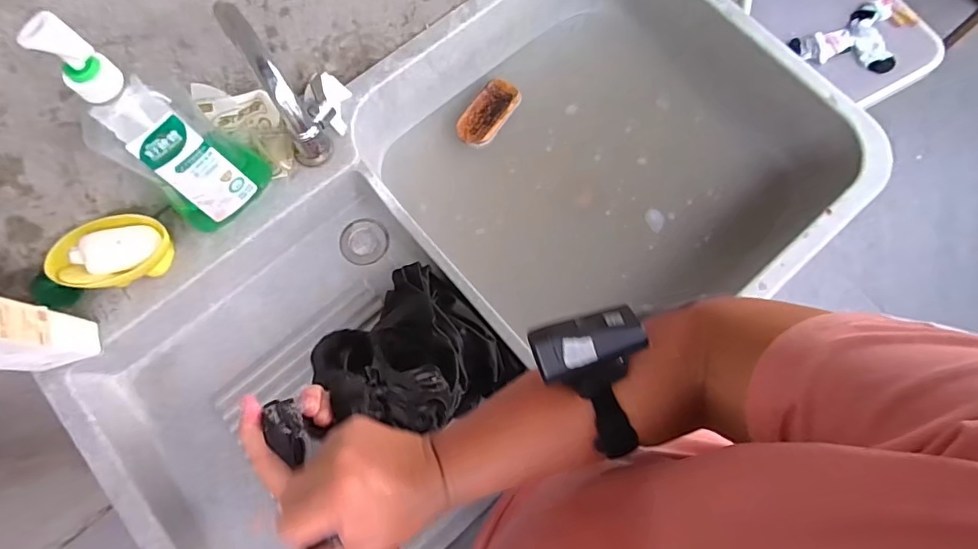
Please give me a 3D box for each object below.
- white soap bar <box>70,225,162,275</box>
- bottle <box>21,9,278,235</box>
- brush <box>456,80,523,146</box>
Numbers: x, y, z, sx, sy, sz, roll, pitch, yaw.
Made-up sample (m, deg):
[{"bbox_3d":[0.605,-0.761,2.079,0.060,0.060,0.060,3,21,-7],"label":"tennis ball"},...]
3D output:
[{"bbox_3d":[-0.411,-0.027,0.546,0.092,0.016,0.047,-11,75,-4],"label":"white soap bar"},{"bbox_3d":[-0.307,-0.131,0.470,0.055,0.270,0.097,42,78,10],"label":"bottle"},{"bbox_3d":[-0.001,-0.249,0.770,0.060,0.017,0.114,34,77,8],"label":"brush"}]

